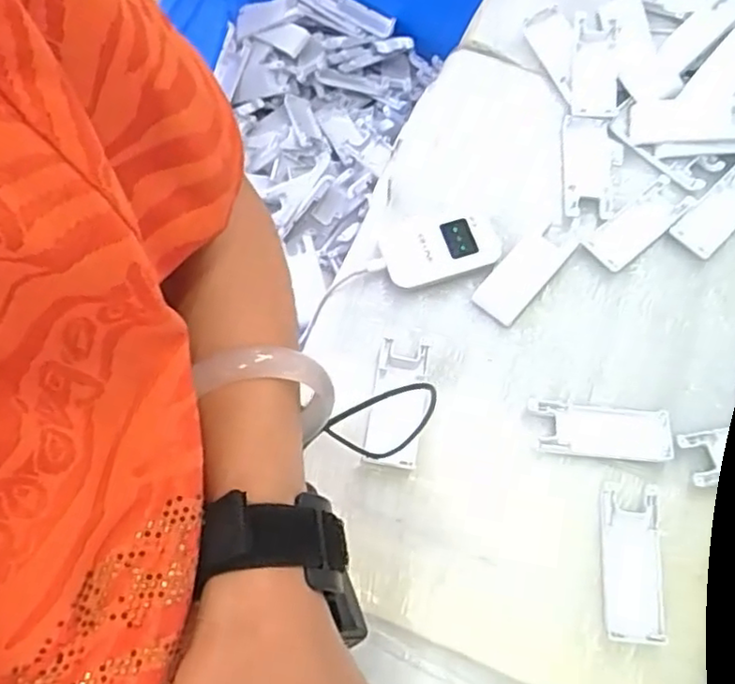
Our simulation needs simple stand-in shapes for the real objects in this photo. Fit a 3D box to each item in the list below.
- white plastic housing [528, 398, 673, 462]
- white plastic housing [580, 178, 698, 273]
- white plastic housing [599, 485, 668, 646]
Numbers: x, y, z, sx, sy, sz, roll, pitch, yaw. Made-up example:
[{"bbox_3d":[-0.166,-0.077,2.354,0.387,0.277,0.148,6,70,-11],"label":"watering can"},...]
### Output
[{"bbox_3d":[0.180,0.069,0.506,0.104,0.008,0.043,6,69,3],"label":"white plastic housing"},{"bbox_3d":[0.239,-0.103,0.574,0.105,0.004,0.040,-38,73,-12],"label":"white plastic housing"},{"bbox_3d":[0.190,0.159,0.472,0.043,0.015,0.104,5,69,3],"label":"white plastic housing"}]

